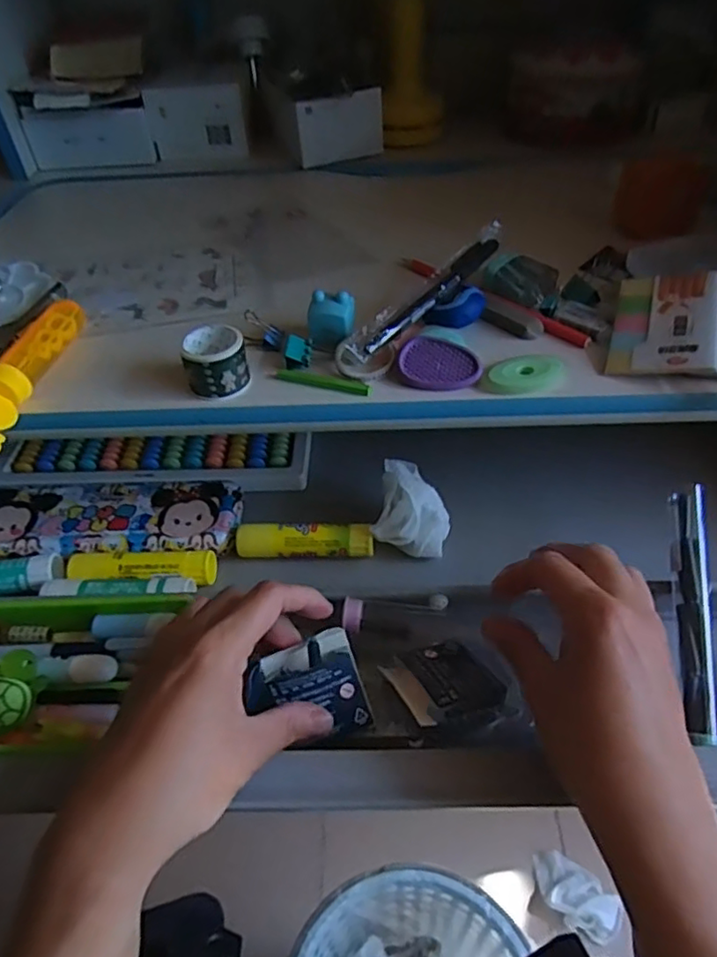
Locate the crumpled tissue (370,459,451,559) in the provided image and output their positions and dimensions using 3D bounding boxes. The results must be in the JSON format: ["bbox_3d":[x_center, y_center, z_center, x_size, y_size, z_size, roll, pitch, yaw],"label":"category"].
[{"bbox_3d":[0.038,0.017,0.421,0.048,0.052,0.049,10,46,13],"label":"crumpled tissue"}]

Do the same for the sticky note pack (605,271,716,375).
[{"bbox_3d":[0.184,-0.092,0.373,0.058,0.011,0.079,1,57,27],"label":"sticky note pack"}]

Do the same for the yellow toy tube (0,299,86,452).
[{"bbox_3d":[-0.207,-0.068,0.380,0.022,0.023,0.134,3,45,6],"label":"yellow toy tube"}]

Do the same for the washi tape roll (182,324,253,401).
[{"bbox_3d":[-0.085,-0.070,0.372,0.036,0.031,0.039,-14,46,-10],"label":"washi tape roll"}]

